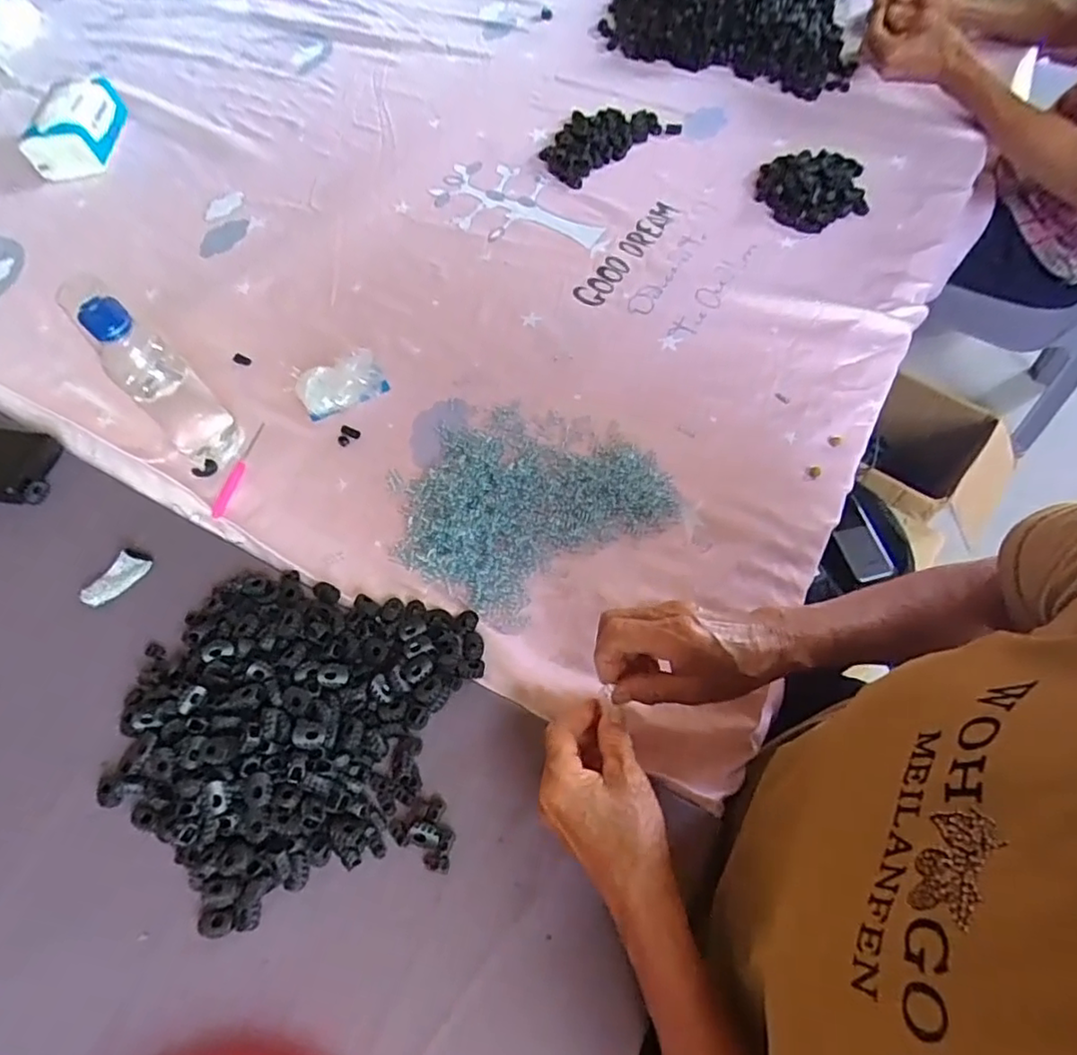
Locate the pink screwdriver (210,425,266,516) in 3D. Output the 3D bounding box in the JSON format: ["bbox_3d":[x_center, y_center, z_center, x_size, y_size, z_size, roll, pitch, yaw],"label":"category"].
[{"bbox_3d":[-0.288,-0.058,0.594,0.013,0.004,0.113,4,60,7],"label":"pink screwdriver"}]

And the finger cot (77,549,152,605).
[{"bbox_3d":[-0.361,0.044,0.530,0.025,0.013,0.057,26,64,18],"label":"finger cot"}]

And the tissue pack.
[{"bbox_3d":[-0.678,-0.587,0.906,0.103,0.067,0.154,-7,59,0],"label":"tissue pack"}]

